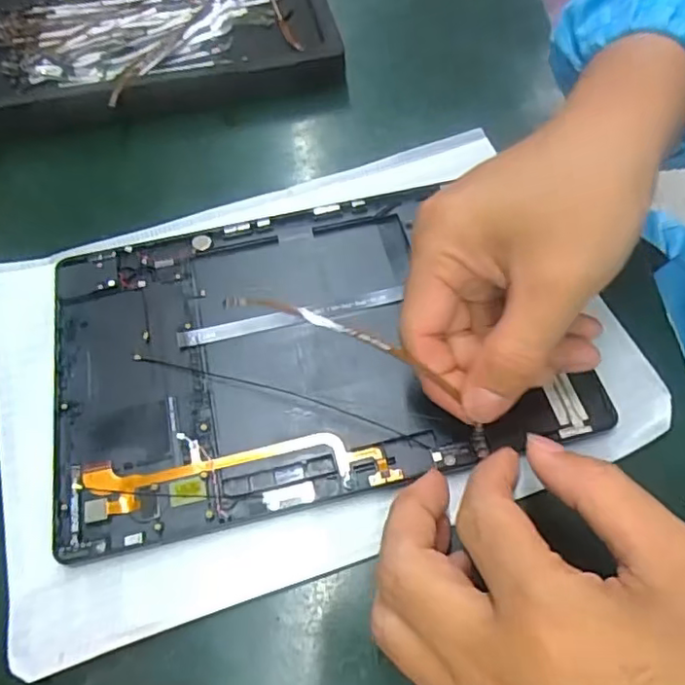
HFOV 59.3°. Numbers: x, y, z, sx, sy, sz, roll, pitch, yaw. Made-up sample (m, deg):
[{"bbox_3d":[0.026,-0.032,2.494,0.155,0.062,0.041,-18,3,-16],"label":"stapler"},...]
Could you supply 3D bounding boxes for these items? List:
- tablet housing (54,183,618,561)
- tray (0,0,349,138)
[{"bbox_3d":[-0.018,-0.001,0.284,0.227,0.014,0.152,-11,61,-8],"label":"tablet housing"},{"bbox_3d":[-0.131,-0.205,0.396,0.238,0.028,0.163,-11,59,-3],"label":"tray"}]

